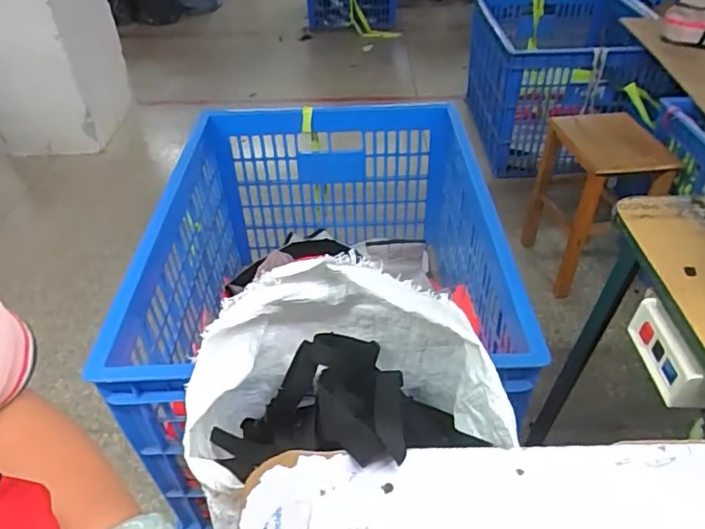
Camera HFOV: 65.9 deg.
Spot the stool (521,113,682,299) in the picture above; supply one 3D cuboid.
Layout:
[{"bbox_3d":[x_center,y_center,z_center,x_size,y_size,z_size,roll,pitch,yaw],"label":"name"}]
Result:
[{"bbox_3d":[0.709,-0.181,1.597,0.240,0.435,0.327,-5,40,-3],"label":"stool"}]

